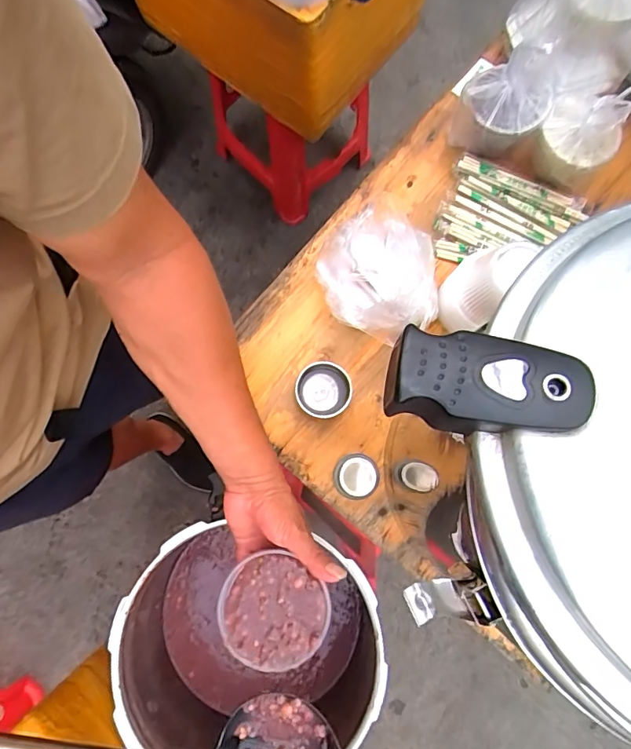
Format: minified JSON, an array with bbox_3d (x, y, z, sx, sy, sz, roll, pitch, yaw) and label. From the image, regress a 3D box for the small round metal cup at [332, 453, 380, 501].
[{"bbox_3d":[0.054,0.133,0.604,0.058,0.041,0.057,0,79,0],"label":"small round metal cup"}]

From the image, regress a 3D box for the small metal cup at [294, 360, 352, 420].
[{"bbox_3d":[0.010,0.023,0.613,0.072,0.045,0.070,8,80,1],"label":"small metal cup"}]

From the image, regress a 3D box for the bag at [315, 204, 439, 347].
[{"bbox_3d":[0.089,-0.129,0.614,0.152,0.103,0.159,-29,81,-5],"label":"bag"}]

